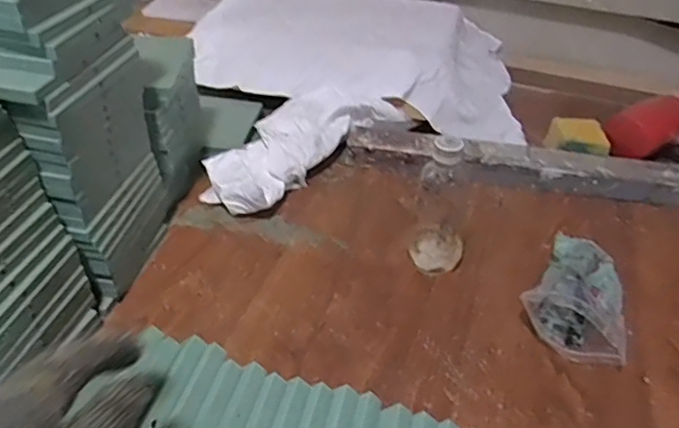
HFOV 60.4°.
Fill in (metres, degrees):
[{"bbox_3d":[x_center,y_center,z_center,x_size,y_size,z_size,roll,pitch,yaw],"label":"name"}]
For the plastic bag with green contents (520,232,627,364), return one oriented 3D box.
[{"bbox_3d":[0.268,0.081,0.628,0.105,0.063,0.140,27,43,24],"label":"plastic bag with green contents"}]

